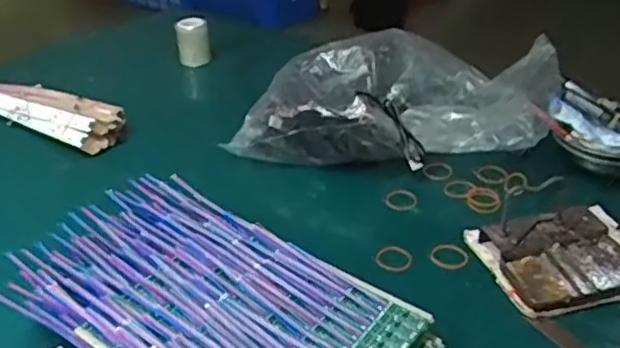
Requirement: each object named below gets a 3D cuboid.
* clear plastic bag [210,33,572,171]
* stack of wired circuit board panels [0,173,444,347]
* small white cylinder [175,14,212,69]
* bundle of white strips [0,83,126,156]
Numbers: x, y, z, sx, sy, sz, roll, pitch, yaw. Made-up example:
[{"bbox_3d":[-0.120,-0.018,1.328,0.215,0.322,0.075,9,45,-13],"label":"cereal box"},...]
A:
[{"bbox_3d":[0.106,-0.091,0.773,0.357,0.096,0.213,7,32,11],"label":"clear plastic bag"},{"bbox_3d":[-0.073,0.110,0.487,0.300,0.070,0.174,19,36,29],"label":"stack of wired circuit board panels"},{"bbox_3d":[-0.186,-0.212,1.024,0.050,0.069,0.039,-6,32,-11],"label":"small white cylinder"},{"bbox_3d":[-0.375,-0.090,0.857,0.296,0.040,0.074,17,35,26],"label":"bundle of white strips"}]

